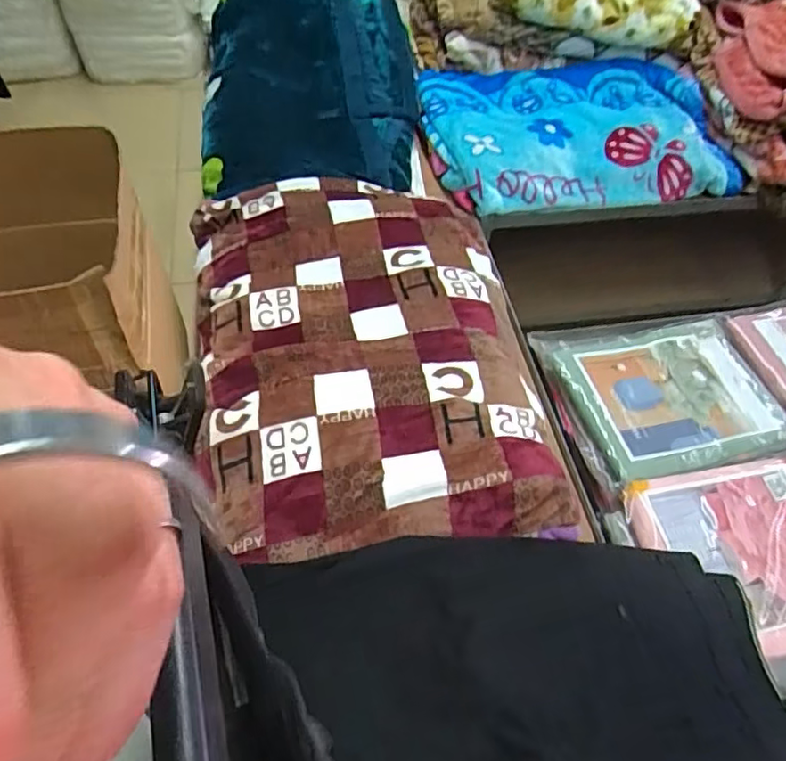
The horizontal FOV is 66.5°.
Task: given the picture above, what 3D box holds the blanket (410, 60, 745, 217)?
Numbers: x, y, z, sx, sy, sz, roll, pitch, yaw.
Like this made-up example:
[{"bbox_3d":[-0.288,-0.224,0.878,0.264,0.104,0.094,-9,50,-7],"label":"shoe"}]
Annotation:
[{"bbox_3d":[0.424,-0.585,1.402,0.658,0.111,0.432,-8,54,-9],"label":"blanket"}]

